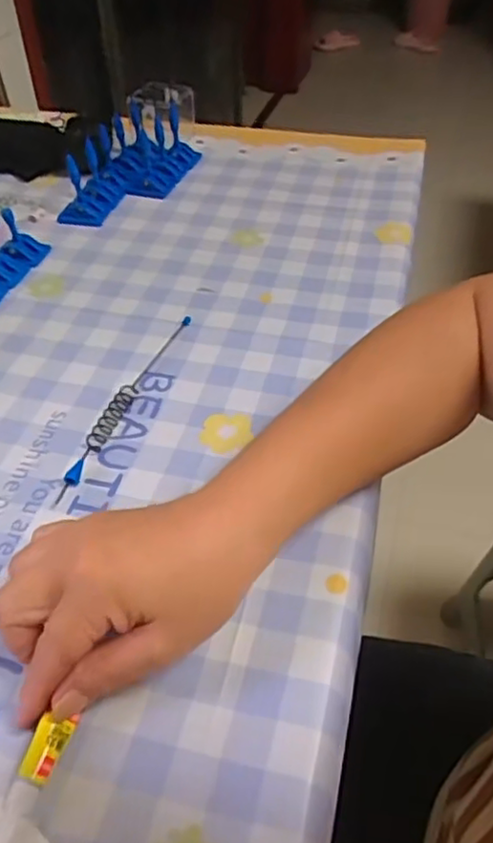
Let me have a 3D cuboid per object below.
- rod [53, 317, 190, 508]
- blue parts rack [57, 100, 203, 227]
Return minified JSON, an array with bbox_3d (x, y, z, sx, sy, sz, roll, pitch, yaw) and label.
[{"bbox_3d":[-0.082,-0.019,0.450,0.013,0.010,0.186,15,47,14],"label":"rod"},{"bbox_3d":[-0.119,-0.270,0.678,0.107,0.047,0.191,8,46,8],"label":"blue parts rack"}]

